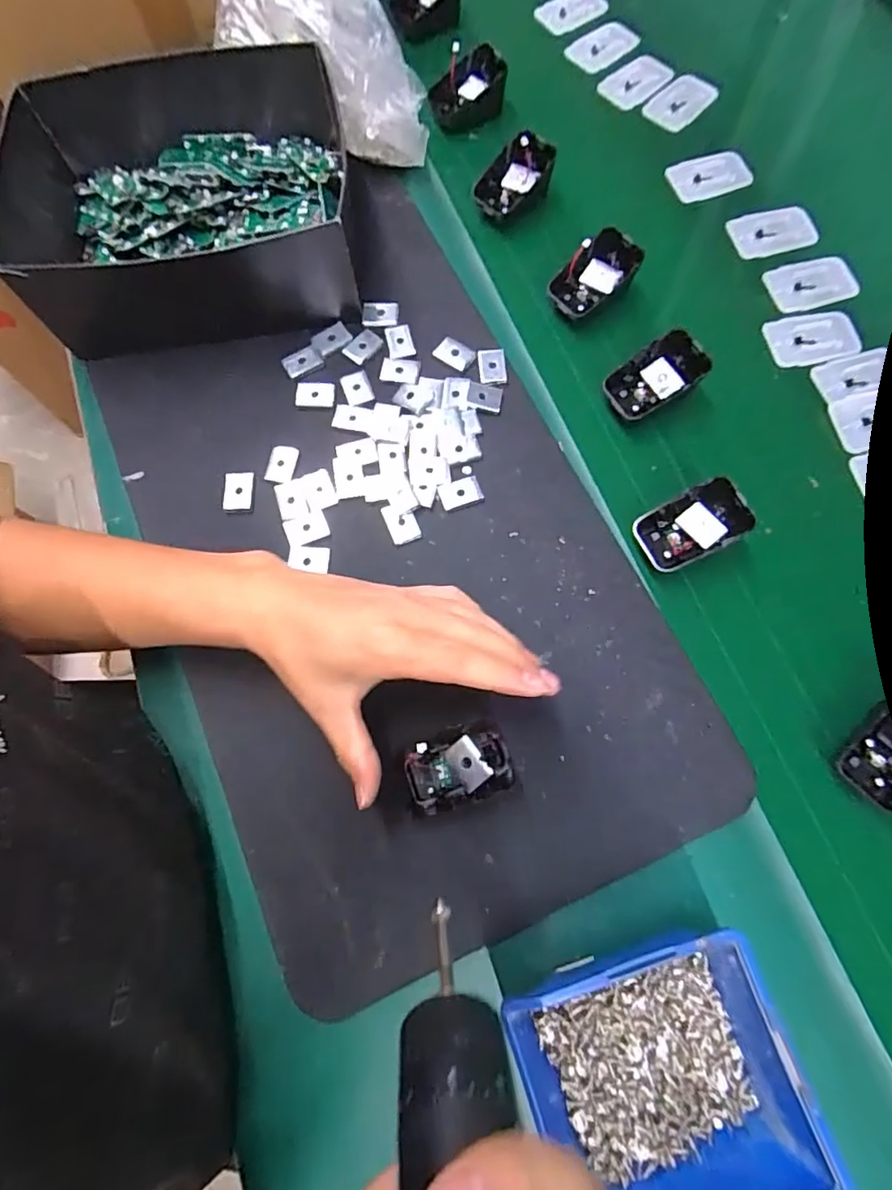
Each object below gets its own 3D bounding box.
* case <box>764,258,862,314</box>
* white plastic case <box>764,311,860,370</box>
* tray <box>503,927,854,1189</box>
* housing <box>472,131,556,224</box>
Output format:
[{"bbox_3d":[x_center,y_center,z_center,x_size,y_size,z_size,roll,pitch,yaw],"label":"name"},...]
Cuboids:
[{"bbox_3d":[0.303,-0.256,0.452,0.074,0.006,0.044,-16,75,-1],"label":"case"},{"bbox_3d":[0.291,-0.204,0.435,0.068,0.006,0.045,-11,75,0],"label":"white plastic case"},{"bbox_3d":[0.104,0.236,0.274,0.123,0.060,0.116,-15,74,-2],"label":"tray"},{"bbox_3d":[0.060,-0.354,0.471,0.069,0.015,0.047,-35,100,28],"label":"housing"}]

